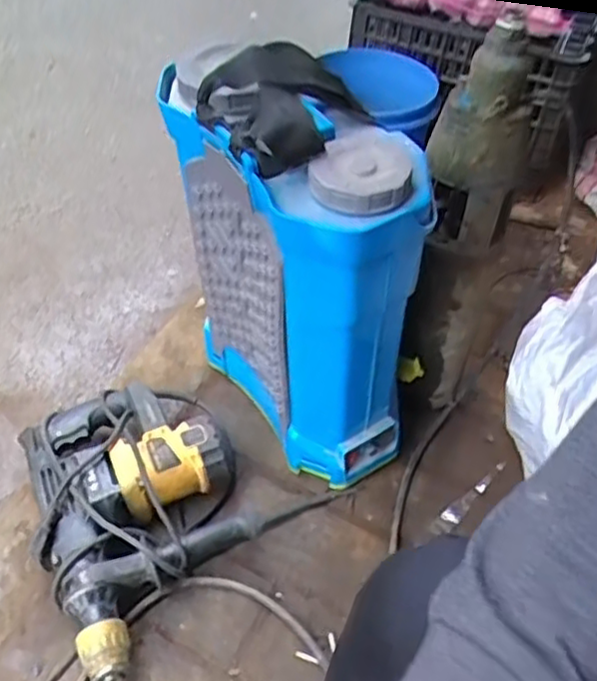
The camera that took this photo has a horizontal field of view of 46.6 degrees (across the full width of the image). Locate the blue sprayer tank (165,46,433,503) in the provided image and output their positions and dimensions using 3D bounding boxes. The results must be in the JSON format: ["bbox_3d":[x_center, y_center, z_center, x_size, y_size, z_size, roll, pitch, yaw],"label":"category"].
[{"bbox_3d":[0.000,-0.078,0.879,0.187,0.489,0.337,-21,51,-24],"label":"blue sprayer tank"}]

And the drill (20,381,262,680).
[{"bbox_3d":[-0.197,0.213,0.883,0.258,0.103,0.381,-14,49,-18],"label":"drill"}]

